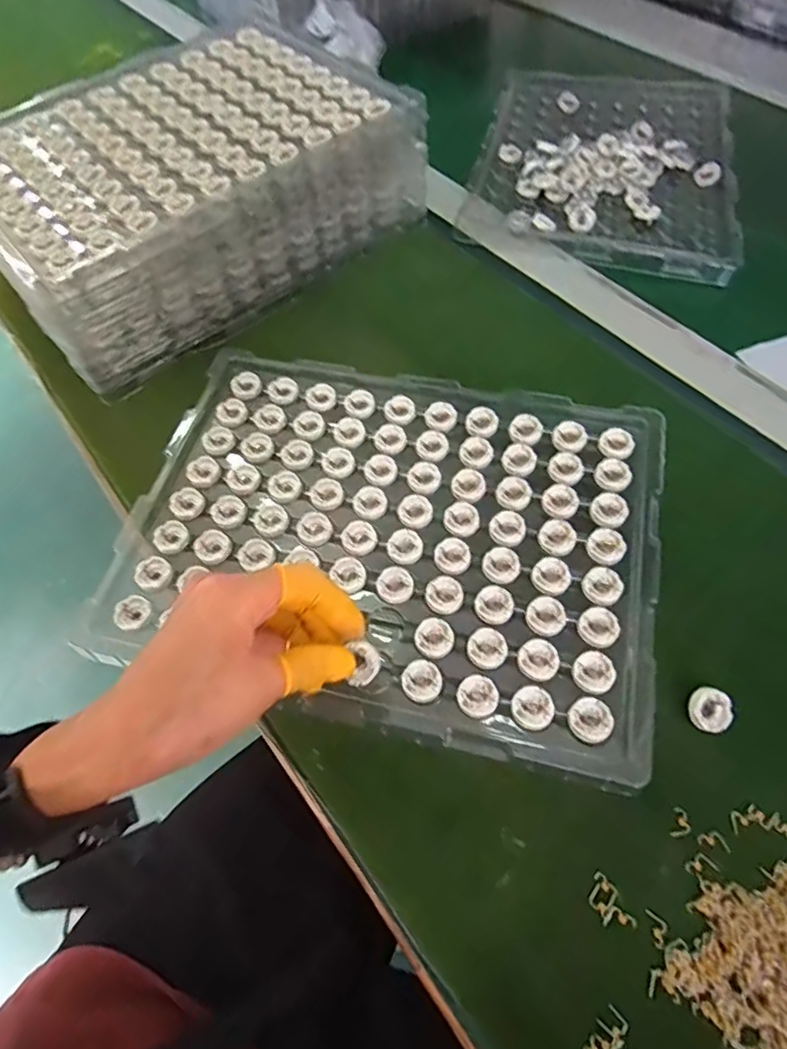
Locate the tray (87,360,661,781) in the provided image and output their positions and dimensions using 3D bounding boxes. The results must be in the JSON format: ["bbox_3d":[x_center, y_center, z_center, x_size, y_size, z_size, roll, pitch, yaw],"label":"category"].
[{"bbox_3d":[-0.002,0.001,0.394,0.341,0.016,0.251,12,61,8],"label":"tray"}]

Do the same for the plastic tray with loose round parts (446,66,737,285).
[{"bbox_3d":[0.222,-0.392,0.617,0.245,0.019,0.364,12,61,8],"label":"plastic tray with loose round parts"}]

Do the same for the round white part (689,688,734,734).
[{"bbox_3d":[0.177,0.104,0.328,0.022,0.013,0.023,-1,60,1],"label":"round white part"}]

